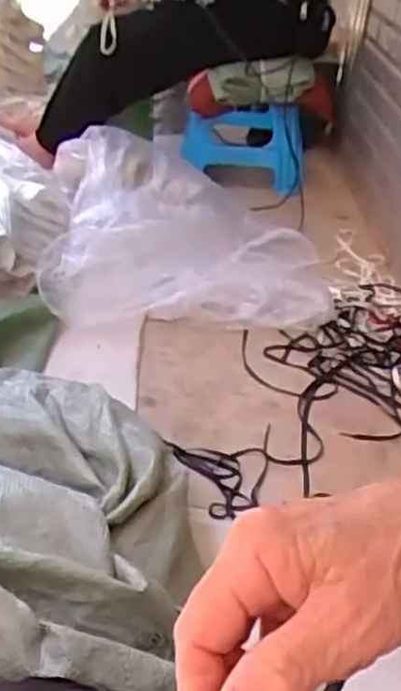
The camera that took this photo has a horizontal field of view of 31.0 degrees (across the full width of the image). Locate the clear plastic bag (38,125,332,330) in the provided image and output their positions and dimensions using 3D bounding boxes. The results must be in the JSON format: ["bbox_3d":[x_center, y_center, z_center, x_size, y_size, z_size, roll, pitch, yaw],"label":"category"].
[{"bbox_3d":[-0.045,-0.246,1.475,0.525,0.170,0.592,2,35,-6],"label":"clear plastic bag"}]

